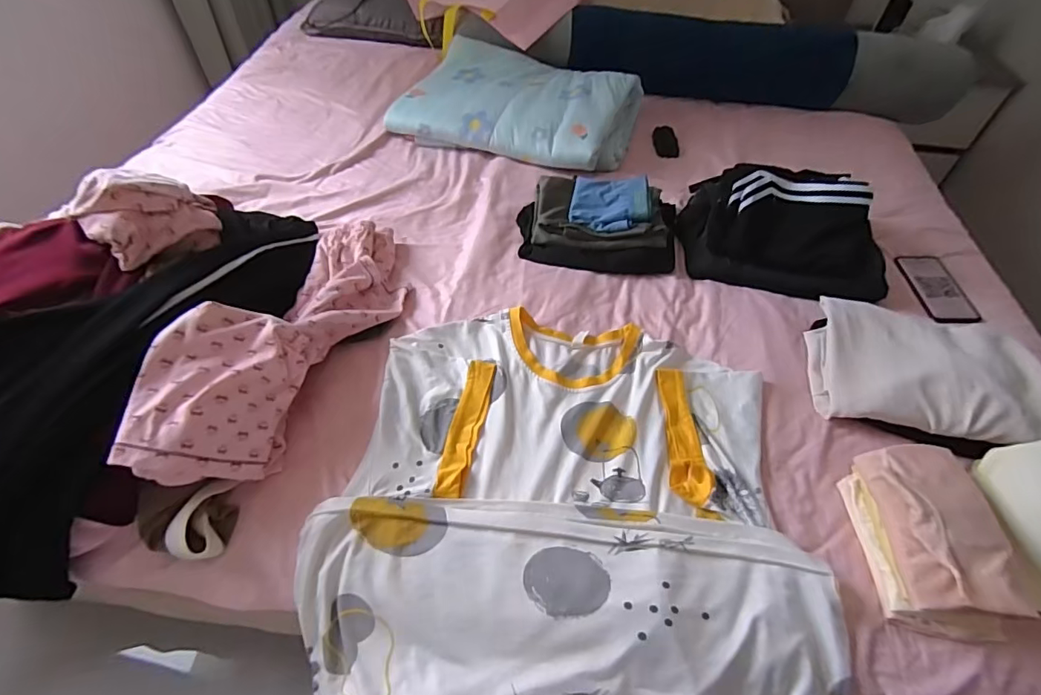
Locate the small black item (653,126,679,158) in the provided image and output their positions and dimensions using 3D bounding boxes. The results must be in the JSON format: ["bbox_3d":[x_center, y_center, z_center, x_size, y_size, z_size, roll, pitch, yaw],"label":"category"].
[{"bbox_3d":[0.346,-0.493,1.193,0.055,0.010,0.132,5,50,2],"label":"small black item"}]

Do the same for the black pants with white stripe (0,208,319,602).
[{"bbox_3d":[-0.481,-0.011,0.671,0.195,0.191,0.609,16,51,11],"label":"black pants with white stripe"}]

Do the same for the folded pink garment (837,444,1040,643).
[{"bbox_3d":[0.460,0.208,0.566,0.110,0.077,0.200,4,50,2],"label":"folded pink garment"}]

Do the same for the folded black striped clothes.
[{"bbox_3d":[0.466,-0.222,0.885,0.342,0.119,0.246,20,52,14],"label":"folded black striped clothes"}]

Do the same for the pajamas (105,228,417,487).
[{"bbox_3d":[-0.306,-0.035,0.695,0.171,0.133,0.500,13,51,9],"label":"pajamas"}]

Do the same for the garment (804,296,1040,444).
[{"bbox_3d":[0.577,0.028,0.718,0.290,0.068,0.218,14,51,10],"label":"garment"}]

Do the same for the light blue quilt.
[{"bbox_3d":[-0.002,-0.575,1.176,0.527,0.103,0.340,17,51,12],"label":"light blue quilt"}]

